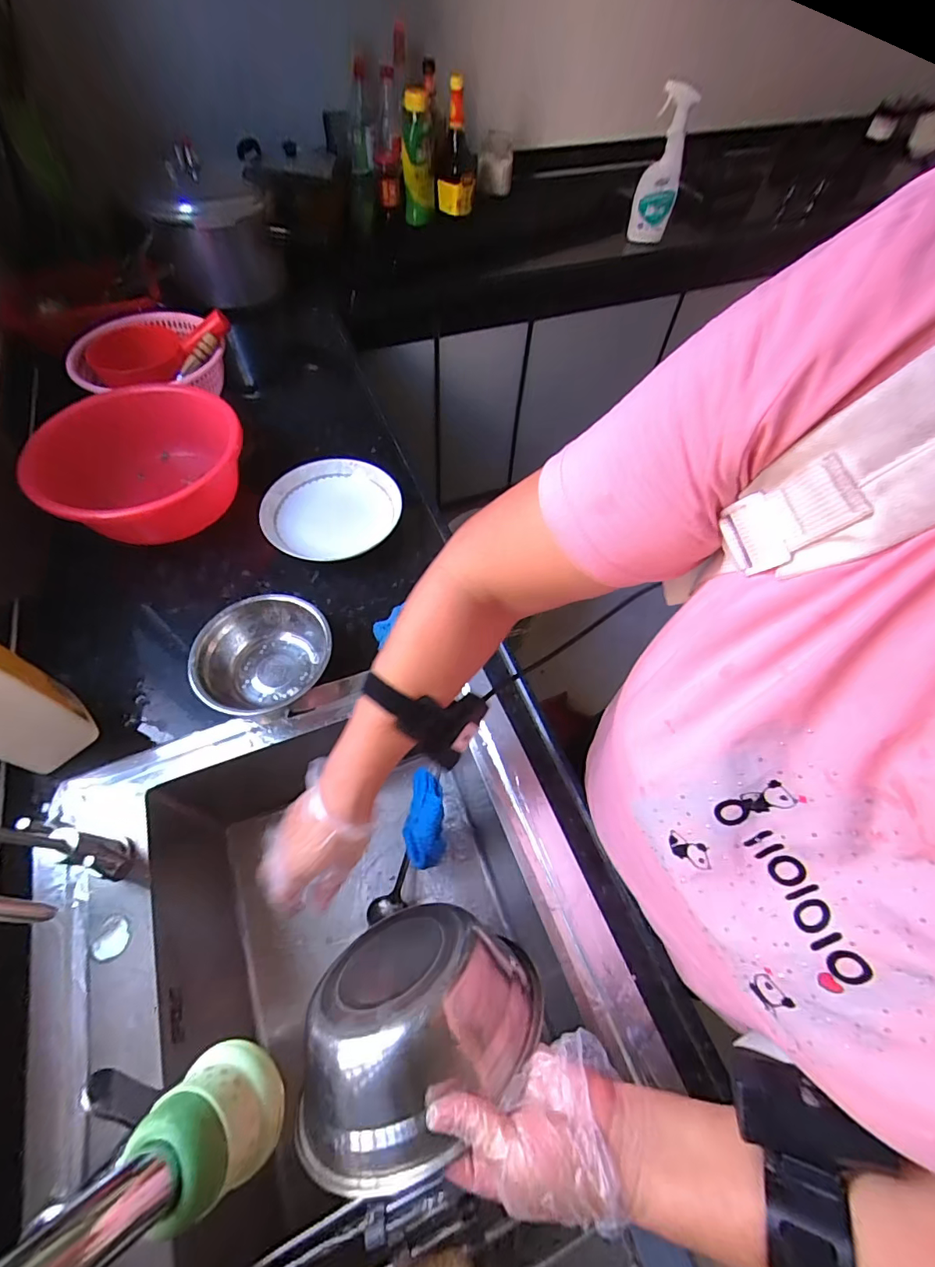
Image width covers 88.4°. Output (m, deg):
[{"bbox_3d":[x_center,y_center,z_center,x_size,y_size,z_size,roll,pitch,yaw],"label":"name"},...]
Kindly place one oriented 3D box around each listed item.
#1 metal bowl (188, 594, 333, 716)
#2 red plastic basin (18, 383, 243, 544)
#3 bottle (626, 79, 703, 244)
[{"bbox_3d":[-0.249,0.027,0.589,0.156,0.060,0.132,-36,67,-21],"label":"metal bowl"},{"bbox_3d":[-0.456,-0.244,0.715,0.244,0.106,0.263,1,59,-2],"label":"red plastic basin"},{"bbox_3d":[0.442,-1.052,1.088,0.092,0.258,0.064,15,59,7],"label":"bottle"}]

